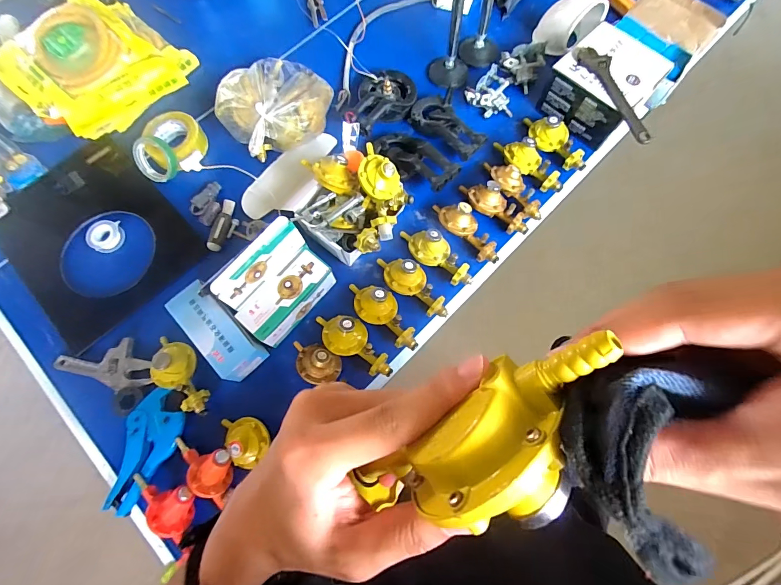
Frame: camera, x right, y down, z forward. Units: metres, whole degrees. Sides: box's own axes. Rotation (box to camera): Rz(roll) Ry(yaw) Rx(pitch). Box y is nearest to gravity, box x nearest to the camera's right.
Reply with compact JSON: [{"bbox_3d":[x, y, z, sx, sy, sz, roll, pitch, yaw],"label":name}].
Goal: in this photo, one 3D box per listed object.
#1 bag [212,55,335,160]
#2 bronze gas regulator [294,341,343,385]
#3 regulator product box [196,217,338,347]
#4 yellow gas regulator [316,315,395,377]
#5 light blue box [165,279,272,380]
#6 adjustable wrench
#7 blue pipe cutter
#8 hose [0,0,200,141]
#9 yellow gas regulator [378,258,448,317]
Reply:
[{"bbox_3d":[-0.240,-0.419,0.838,0.249,0.093,0.214,-43,76,-11],"label":"bag"},{"bbox_3d":[-0.138,0.131,0.693,0.096,0.049,0.074,4,73,3],"label":"bronze gas regulator"},{"bbox_3d":[-0.202,-0.015,0.686,0.119,0.147,0.192,38,77,12],"label":"regulator product box"},{"bbox_3d":[-0.067,0.091,0.697,0.168,0.059,0.070,30,76,10],"label":"yellow gas regulator"},{"bbox_3d":[-0.316,0.072,0.700,0.087,0.082,0.182,-43,76,-11],"label":"light blue box"},{"bbox_3d":[0.452,-0.402,0.751,0.053,0.019,0.245,-23,73,-5],"label":"adjustable wrench"},{"bbox_3d":[-0.437,0.276,0.660,0.089,0.022,0.199,25,75,9],"label":"blue pipe cutter"},{"bbox_3d":[-0.669,-0.530,0.870,0.322,0.106,0.344,38,77,12],"label":"hose"},{"bbox_3d":[0.043,-0.020,0.724,0.172,0.049,0.075,34,77,11],"label":"yellow gas regulator"}]

